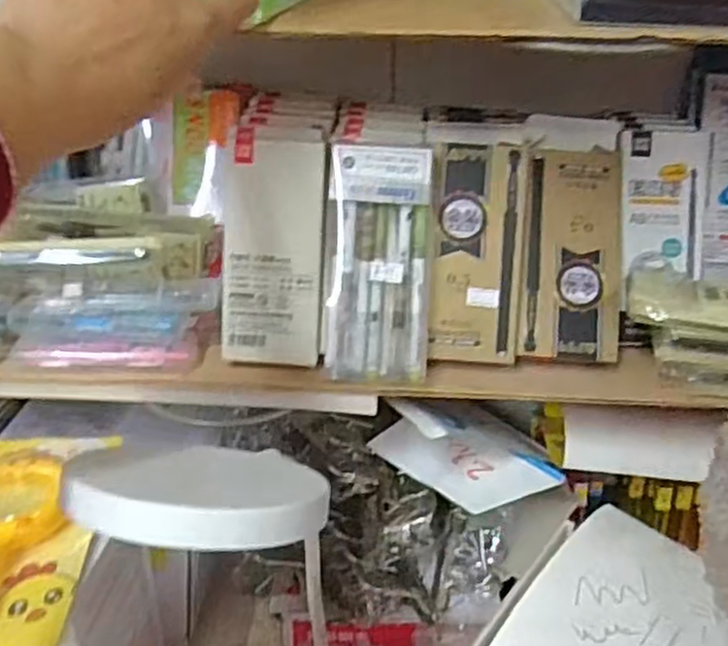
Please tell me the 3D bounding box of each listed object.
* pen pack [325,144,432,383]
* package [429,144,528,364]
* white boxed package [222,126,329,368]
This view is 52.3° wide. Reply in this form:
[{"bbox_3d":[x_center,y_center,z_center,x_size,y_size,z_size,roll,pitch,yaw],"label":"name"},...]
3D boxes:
[{"bbox_3d":[0.011,-0.039,0.492,0.065,0.154,0.020,2,6,2],"label":"pen pack"},{"bbox_3d":[0.078,-0.047,0.505,0.064,0.145,0.010,2,0,2],"label":"package"},{"bbox_3d":[-0.060,-0.050,0.496,0.066,0.155,0.019,3,6,4],"label":"white boxed package"}]

